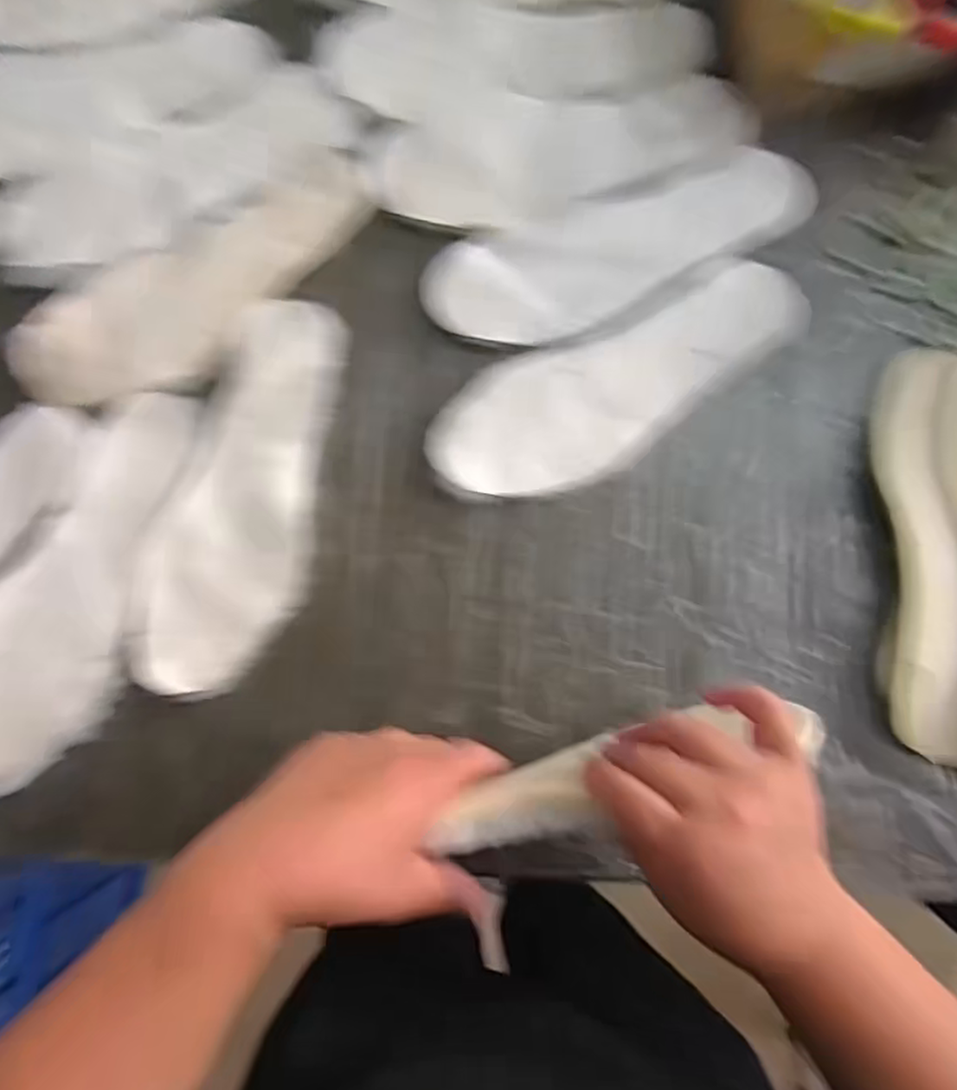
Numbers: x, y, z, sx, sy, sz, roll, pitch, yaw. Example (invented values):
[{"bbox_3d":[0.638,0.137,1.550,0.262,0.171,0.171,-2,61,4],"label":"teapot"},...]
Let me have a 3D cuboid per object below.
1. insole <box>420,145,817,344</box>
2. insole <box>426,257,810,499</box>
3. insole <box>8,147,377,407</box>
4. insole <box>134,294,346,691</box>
[{"bbox_3d":[0.096,-0.198,0.465,0.260,0.018,0.083,-17,84,0],"label":"insole"},{"bbox_3d":[0.094,-0.104,0.454,0.255,0.018,0.095,-25,84,-1],"label":"insole"},{"bbox_3d":[-0.183,-0.173,0.459,0.255,0.014,0.089,-35,84,-3],"label":"insole"},{"bbox_3d":[-0.153,-0.036,0.447,0.099,0.011,0.261,12,84,3],"label":"insole"}]

